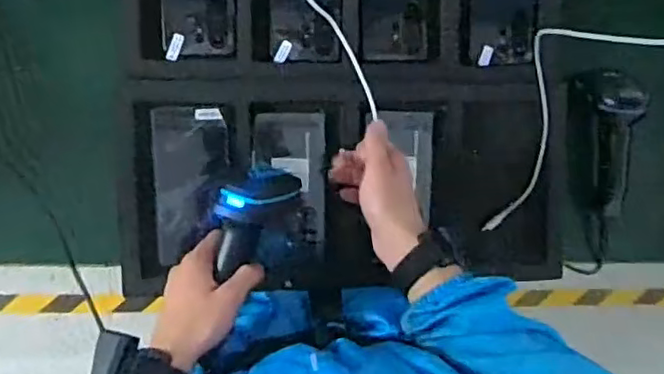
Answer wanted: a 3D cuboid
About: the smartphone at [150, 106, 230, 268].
[{"bbox_3d":[-0.147,-0.003,0.665,0.077,0.011,0.156,-3,94,-8],"label":"smartphone"}]

